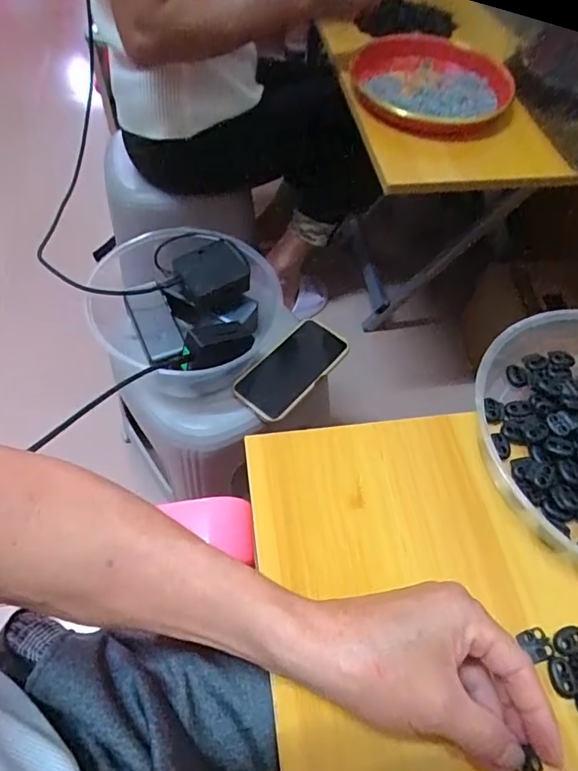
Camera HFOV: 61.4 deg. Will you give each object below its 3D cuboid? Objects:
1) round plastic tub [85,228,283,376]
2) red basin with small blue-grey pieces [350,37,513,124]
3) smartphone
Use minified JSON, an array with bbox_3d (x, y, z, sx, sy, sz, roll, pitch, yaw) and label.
[{"bbox_3d":[-0.132,-0.103,0.641,0.251,0.091,0.214,34,62,17],"label":"round plastic tub"},{"bbox_3d":[0.208,-0.430,0.699,0.222,0.048,0.202,1,57,-2],"label":"red basin with small blue-grey pieces"},{"bbox_3d":[0.005,-0.025,0.651,0.076,0.018,0.160,38,63,19],"label":"smartphone"}]

